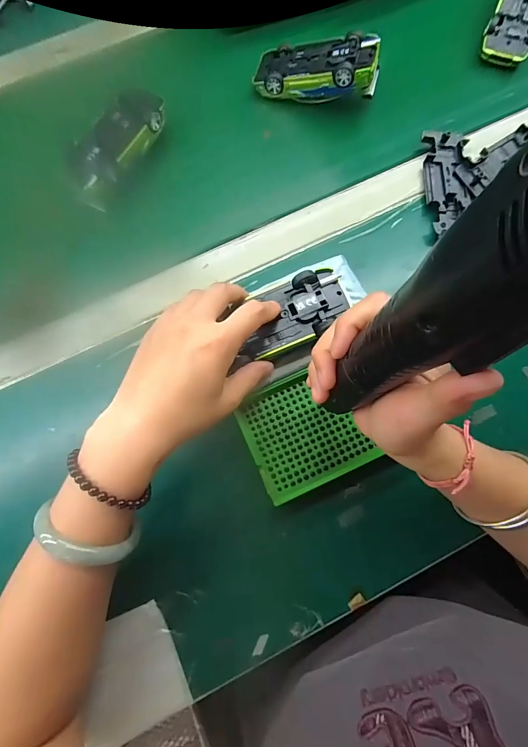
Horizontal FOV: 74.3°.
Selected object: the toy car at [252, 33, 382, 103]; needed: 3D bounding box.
[{"bbox_3d":[0.057,-0.329,0.380,0.132,0.033,0.051,13,76,19],"label":"toy car"}]

